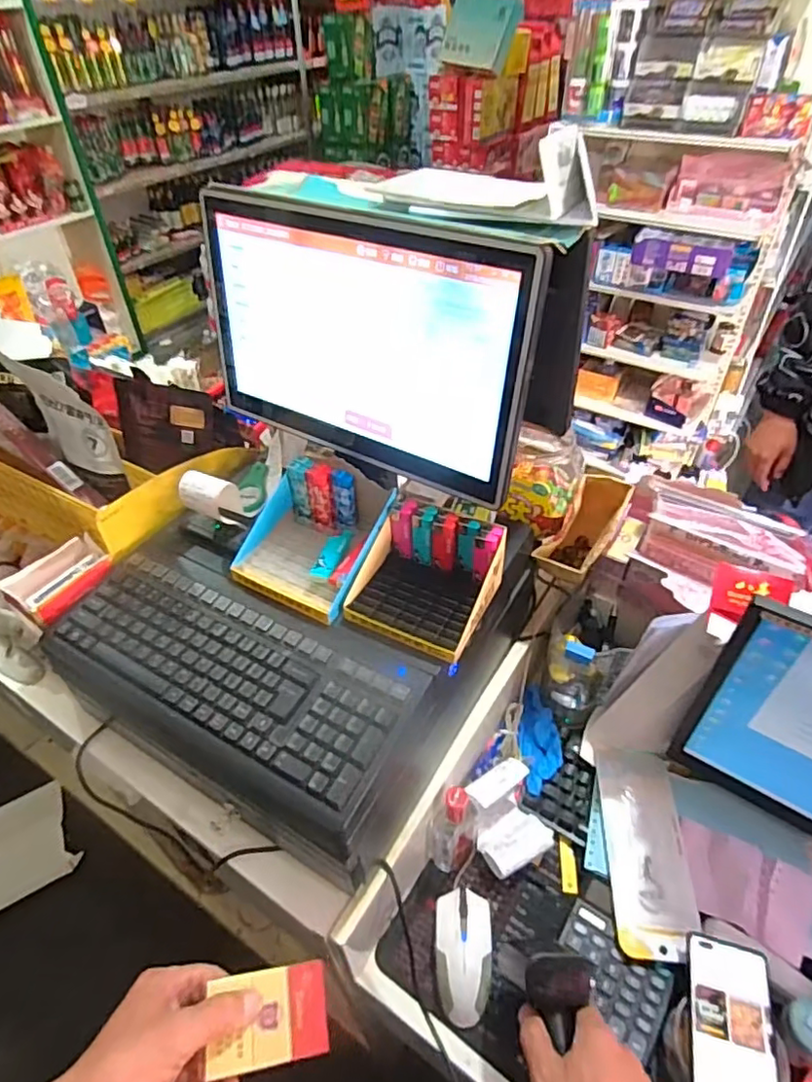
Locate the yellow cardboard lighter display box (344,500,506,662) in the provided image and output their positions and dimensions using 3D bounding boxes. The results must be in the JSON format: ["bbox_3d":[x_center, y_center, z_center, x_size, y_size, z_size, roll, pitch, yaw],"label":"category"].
[{"bbox_3d":[0.019,0.035,0.605,0.132,0.077,0.124,19,47,21],"label":"yellow cardboard lighter display box"}]

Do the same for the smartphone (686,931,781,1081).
[{"bbox_3d":[0.304,0.462,0.552,0.073,0.013,0.159,9,45,12],"label":"smartphone"}]

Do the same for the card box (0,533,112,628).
[{"bbox_3d":[-0.393,0.039,0.683,0.092,0.030,0.109,23,49,24],"label":"card box"}]

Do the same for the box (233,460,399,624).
[{"bbox_3d":[-0.101,-0.010,0.650,0.145,0.083,0.149,20,48,22],"label":"box"}]

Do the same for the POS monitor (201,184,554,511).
[{"bbox_3d":[-0.052,-0.195,0.601,0.376,0.236,0.044,24,49,25],"label":"POS monitor"}]

